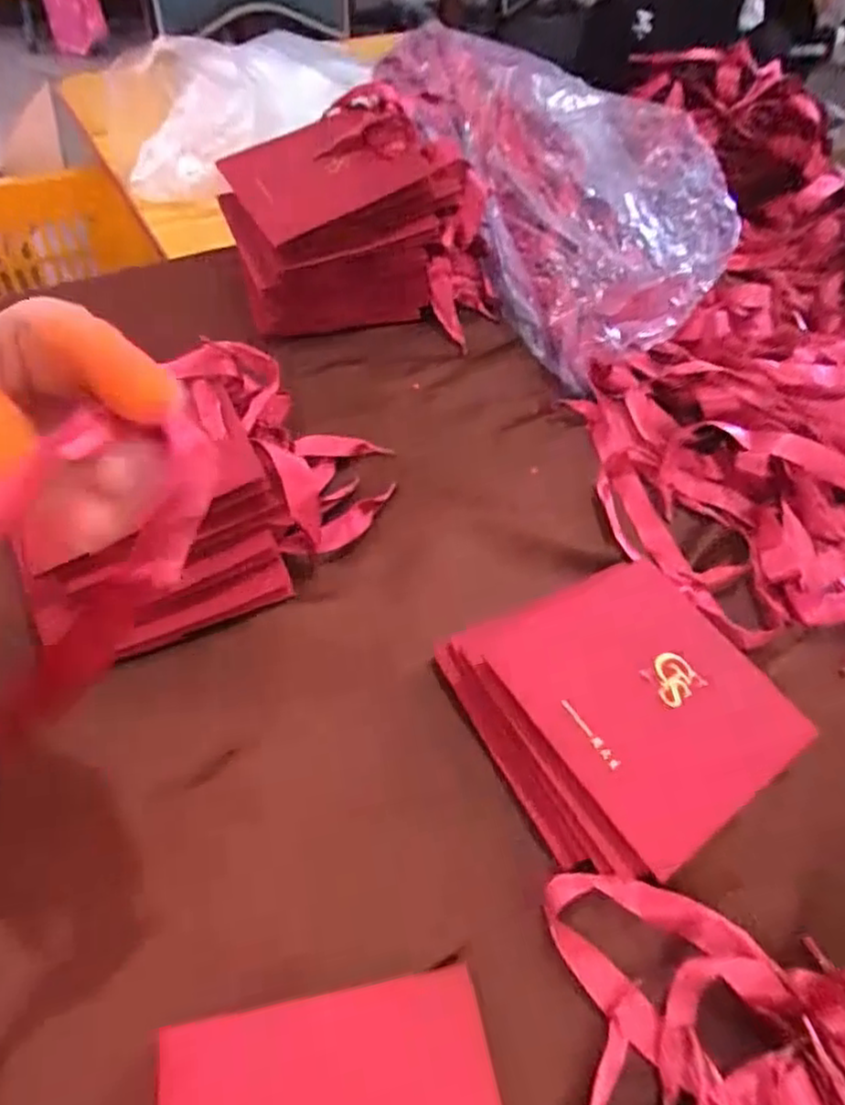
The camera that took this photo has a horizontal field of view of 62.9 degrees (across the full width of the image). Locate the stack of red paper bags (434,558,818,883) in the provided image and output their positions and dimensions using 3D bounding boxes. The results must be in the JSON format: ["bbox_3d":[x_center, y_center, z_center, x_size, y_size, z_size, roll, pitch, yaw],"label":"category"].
[{"bbox_3d":[0.111,0.083,0.392,0.156,0.040,0.159,-25,61,-20],"label":"stack of red paper bags"}]

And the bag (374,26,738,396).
[{"bbox_3d":[0.138,-0.335,0.636,0.237,0.126,0.400,-21,59,-19],"label":"bag"}]

